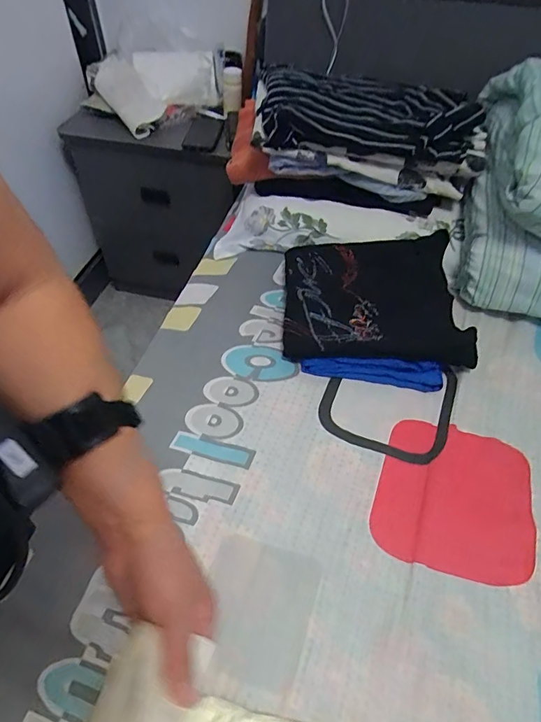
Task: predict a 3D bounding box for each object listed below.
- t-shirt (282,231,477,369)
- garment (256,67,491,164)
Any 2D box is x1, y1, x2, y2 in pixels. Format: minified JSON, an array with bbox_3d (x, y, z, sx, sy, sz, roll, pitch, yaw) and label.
[{"bbox_3d":[0.163,-0.105,0.737,0.279,0.032,0.251,-1,58,1],"label":"t-shirt"},{"bbox_3d":[0.166,-0.444,0.803,0.371,0.063,0.218,5,50,3],"label":"garment"}]

